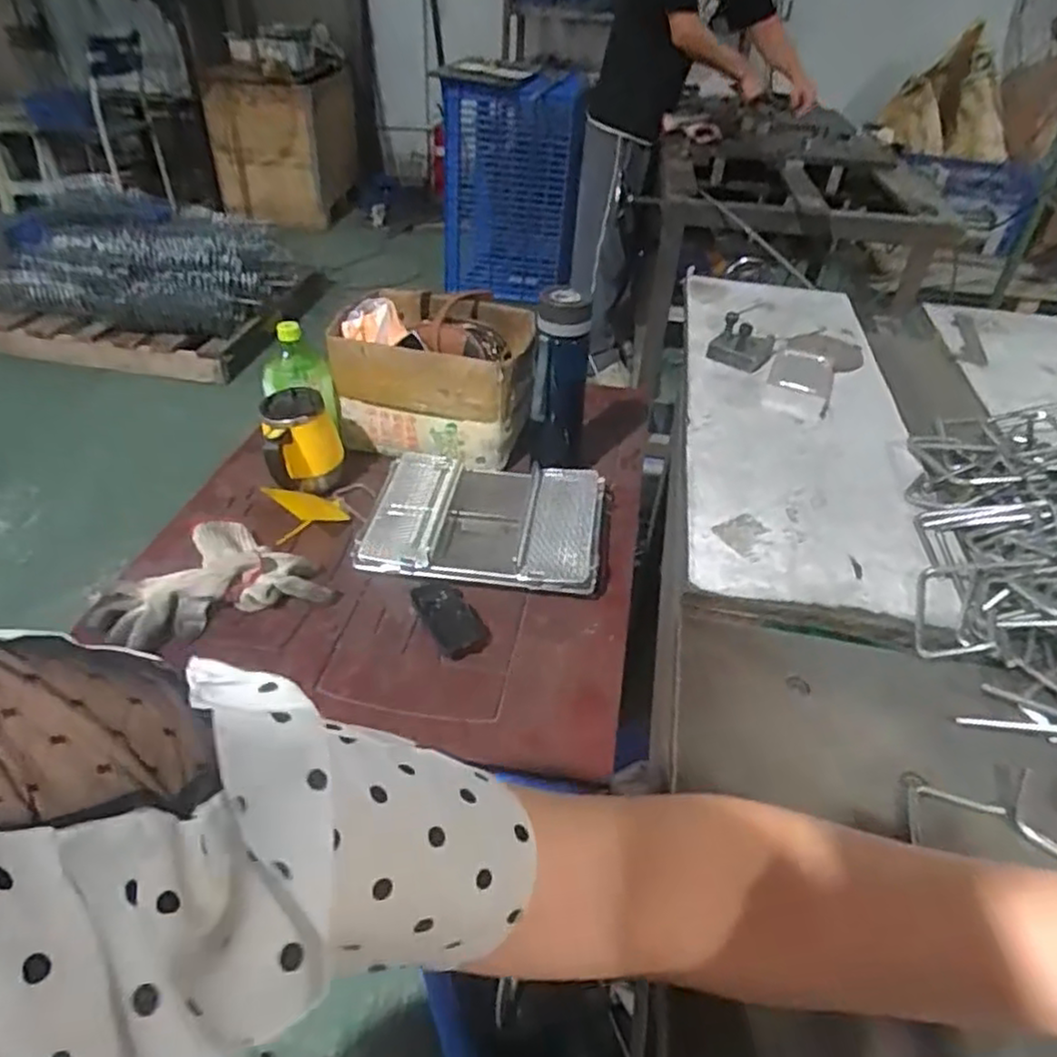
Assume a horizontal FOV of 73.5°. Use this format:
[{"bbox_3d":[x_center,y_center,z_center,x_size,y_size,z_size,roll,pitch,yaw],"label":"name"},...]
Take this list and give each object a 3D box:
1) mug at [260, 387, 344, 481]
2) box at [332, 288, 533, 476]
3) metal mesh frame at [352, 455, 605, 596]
[{"bbox_3d":[-0.325,-0.137,1.007,0.099,0.084,0.110,-14,42,-20],"label":"mug"},{"bbox_3d":[-0.145,-0.246,1.123,0.293,0.171,0.250,6,39,4],"label":"box"},{"bbox_3d":[-0.059,-0.016,0.959,0.313,0.028,0.238,7,39,4],"label":"metal mesh frame"}]

